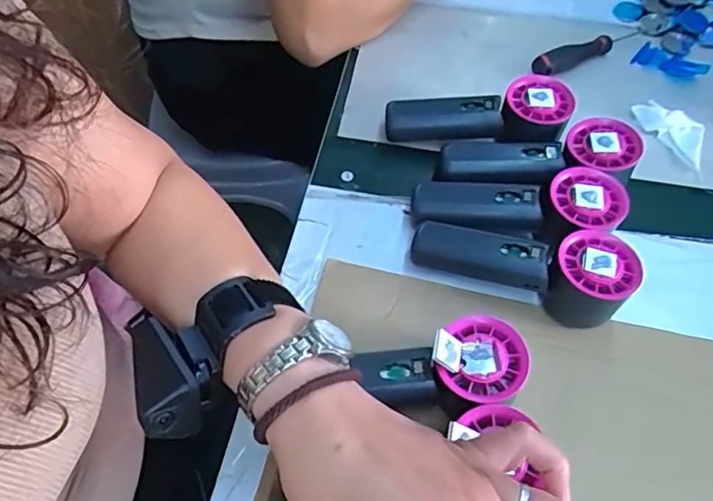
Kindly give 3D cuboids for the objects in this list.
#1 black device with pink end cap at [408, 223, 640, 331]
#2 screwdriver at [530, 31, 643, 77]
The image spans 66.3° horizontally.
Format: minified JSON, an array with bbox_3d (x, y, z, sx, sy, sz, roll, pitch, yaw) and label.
[{"bbox_3d":[0.121,0.009,0.409,0.157,0.054,0.057,14,59,8],"label":"black device with pink end cap"},{"bbox_3d":[0.238,-0.207,0.555,0.138,0.022,0.019,-22,61,-13],"label":"screwdriver"}]

